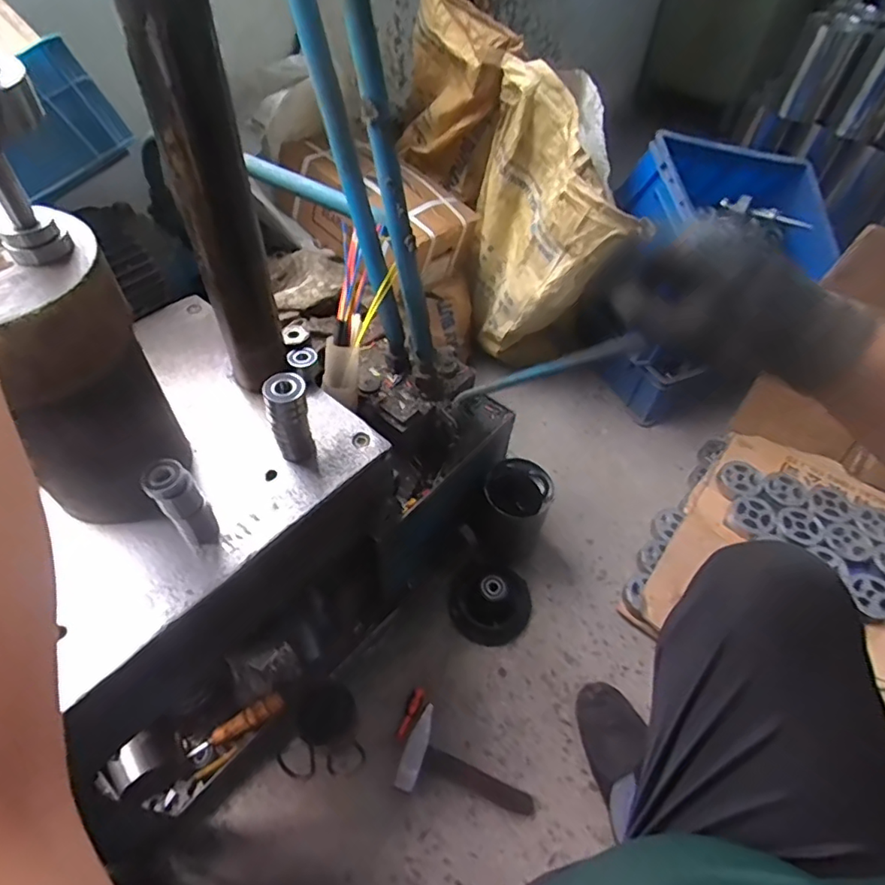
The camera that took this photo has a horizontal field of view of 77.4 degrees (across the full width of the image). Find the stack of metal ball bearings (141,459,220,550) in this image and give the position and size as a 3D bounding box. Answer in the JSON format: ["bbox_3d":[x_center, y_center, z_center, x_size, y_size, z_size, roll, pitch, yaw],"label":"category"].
[{"bbox_3d":[-0.241,0.059,0.517,0.040,0.098,0.042,-30,59,-25],"label":"stack of metal ball bearings"}]

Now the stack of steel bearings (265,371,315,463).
[{"bbox_3d":[-0.157,-0.019,0.571,0.040,0.103,0.036,-8,52,-10],"label":"stack of steel bearings"}]

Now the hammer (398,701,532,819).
[{"bbox_3d":[0.037,0.483,0.802,0.197,0.022,0.107,28,54,2],"label":"hammer"}]

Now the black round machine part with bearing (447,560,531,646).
[{"bbox_3d":[0.085,0.267,0.960,0.147,0.067,0.143,-29,59,-24],"label":"black round machine part with bearing"}]

